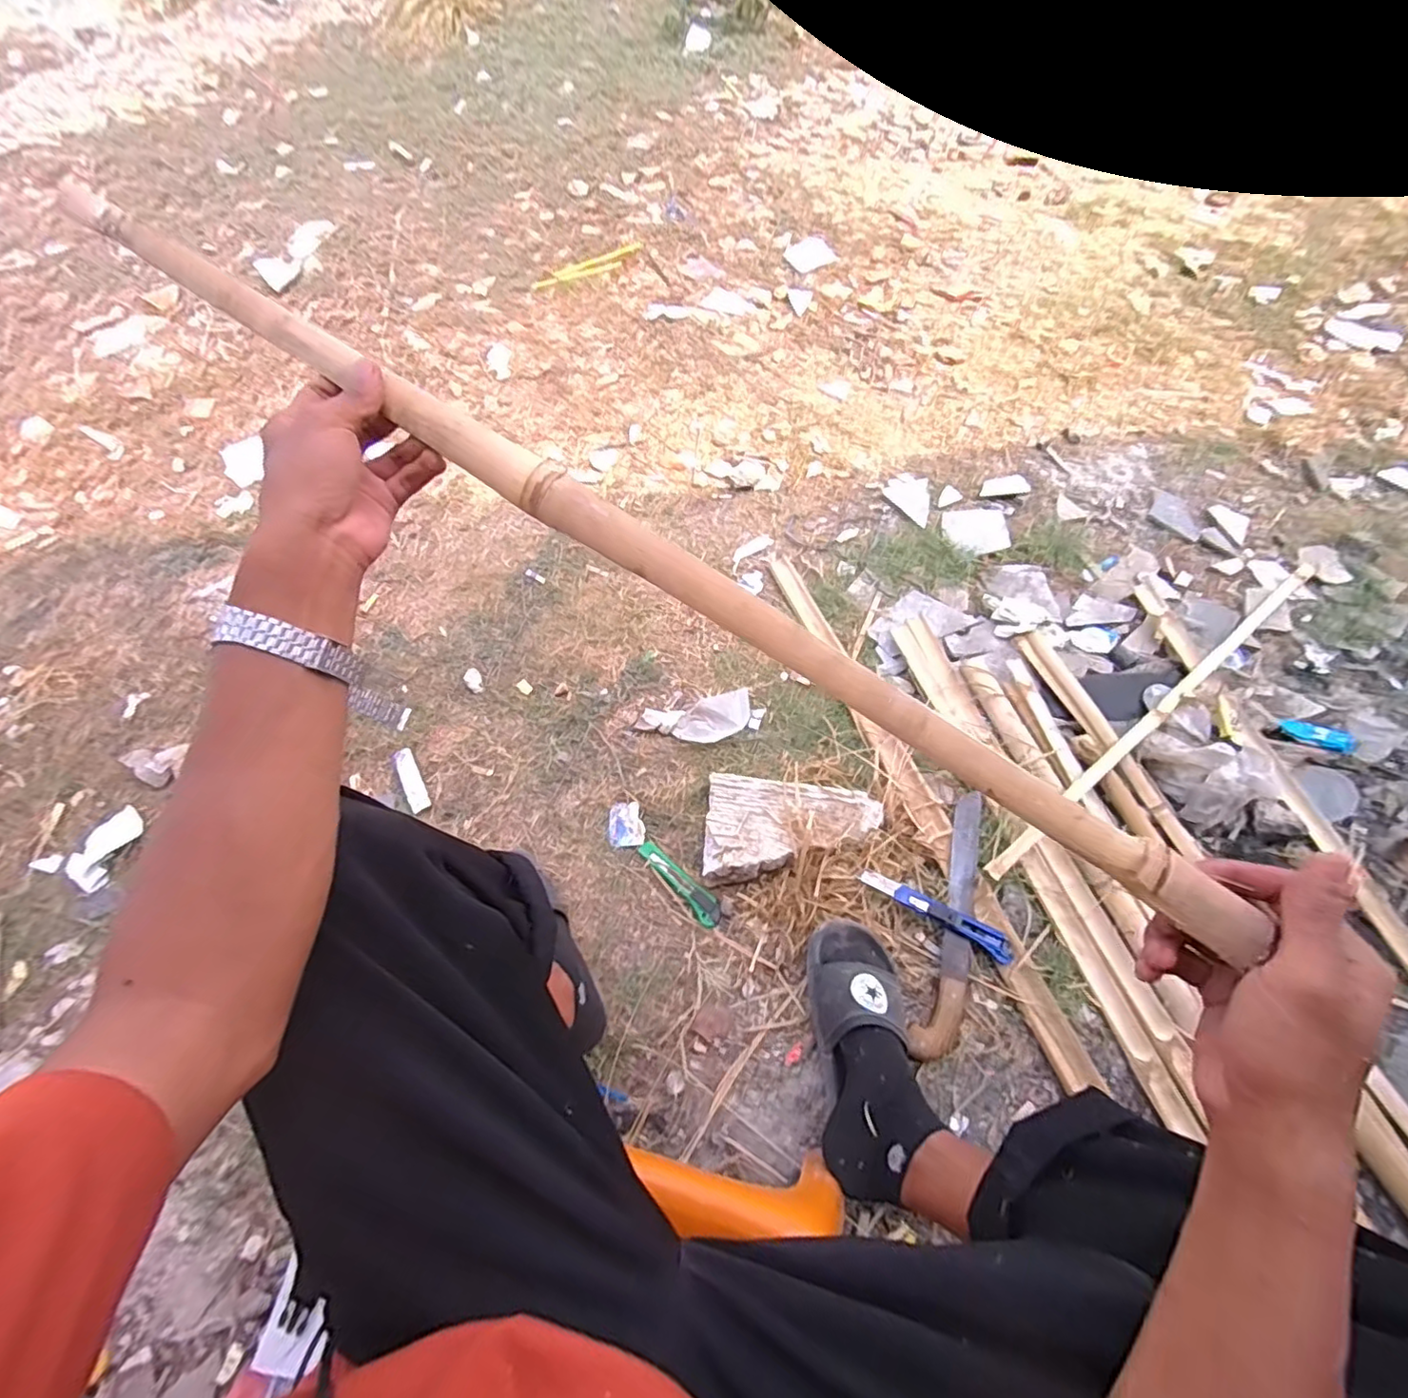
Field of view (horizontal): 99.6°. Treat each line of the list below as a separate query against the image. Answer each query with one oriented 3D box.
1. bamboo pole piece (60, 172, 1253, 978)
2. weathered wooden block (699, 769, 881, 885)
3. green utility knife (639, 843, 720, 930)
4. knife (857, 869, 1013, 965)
[{"bbox_3d":[-0.066,-0.101,0.331,0.780,0.021,0.025,33,67,8],"label":"bamboo pole piece"},{"bbox_3d":[0.114,0.173,0.768,0.225,0.066,0.135,5,62,4],"label":"weathered wooden block"},{"bbox_3d":[-0.031,0.237,0.774,0.032,0.014,0.140,-42,67,-17],"label":"green utility knife"},{"bbox_3d":[0.278,0.255,0.716,0.184,0.016,0.027,28,66,15],"label":"knife"}]

